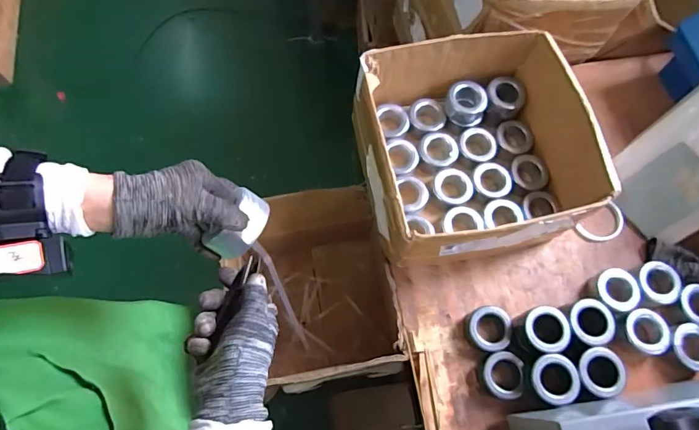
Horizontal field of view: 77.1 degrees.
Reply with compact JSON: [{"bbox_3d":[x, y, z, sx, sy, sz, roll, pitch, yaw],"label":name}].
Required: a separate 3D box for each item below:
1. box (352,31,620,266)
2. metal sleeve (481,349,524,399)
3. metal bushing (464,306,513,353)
[{"bbox_3d":[0.201,-0.106,0.736,0.346,0.158,0.331,-12,70,-6],"label":"box"},{"bbox_3d":[0.234,0.247,0.680,0.060,0.033,0.070,9,69,2],"label":"metal sleeve"},{"bbox_3d":[0.223,0.183,0.702,0.064,0.039,0.070,0,69,-1],"label":"metal bushing"}]

